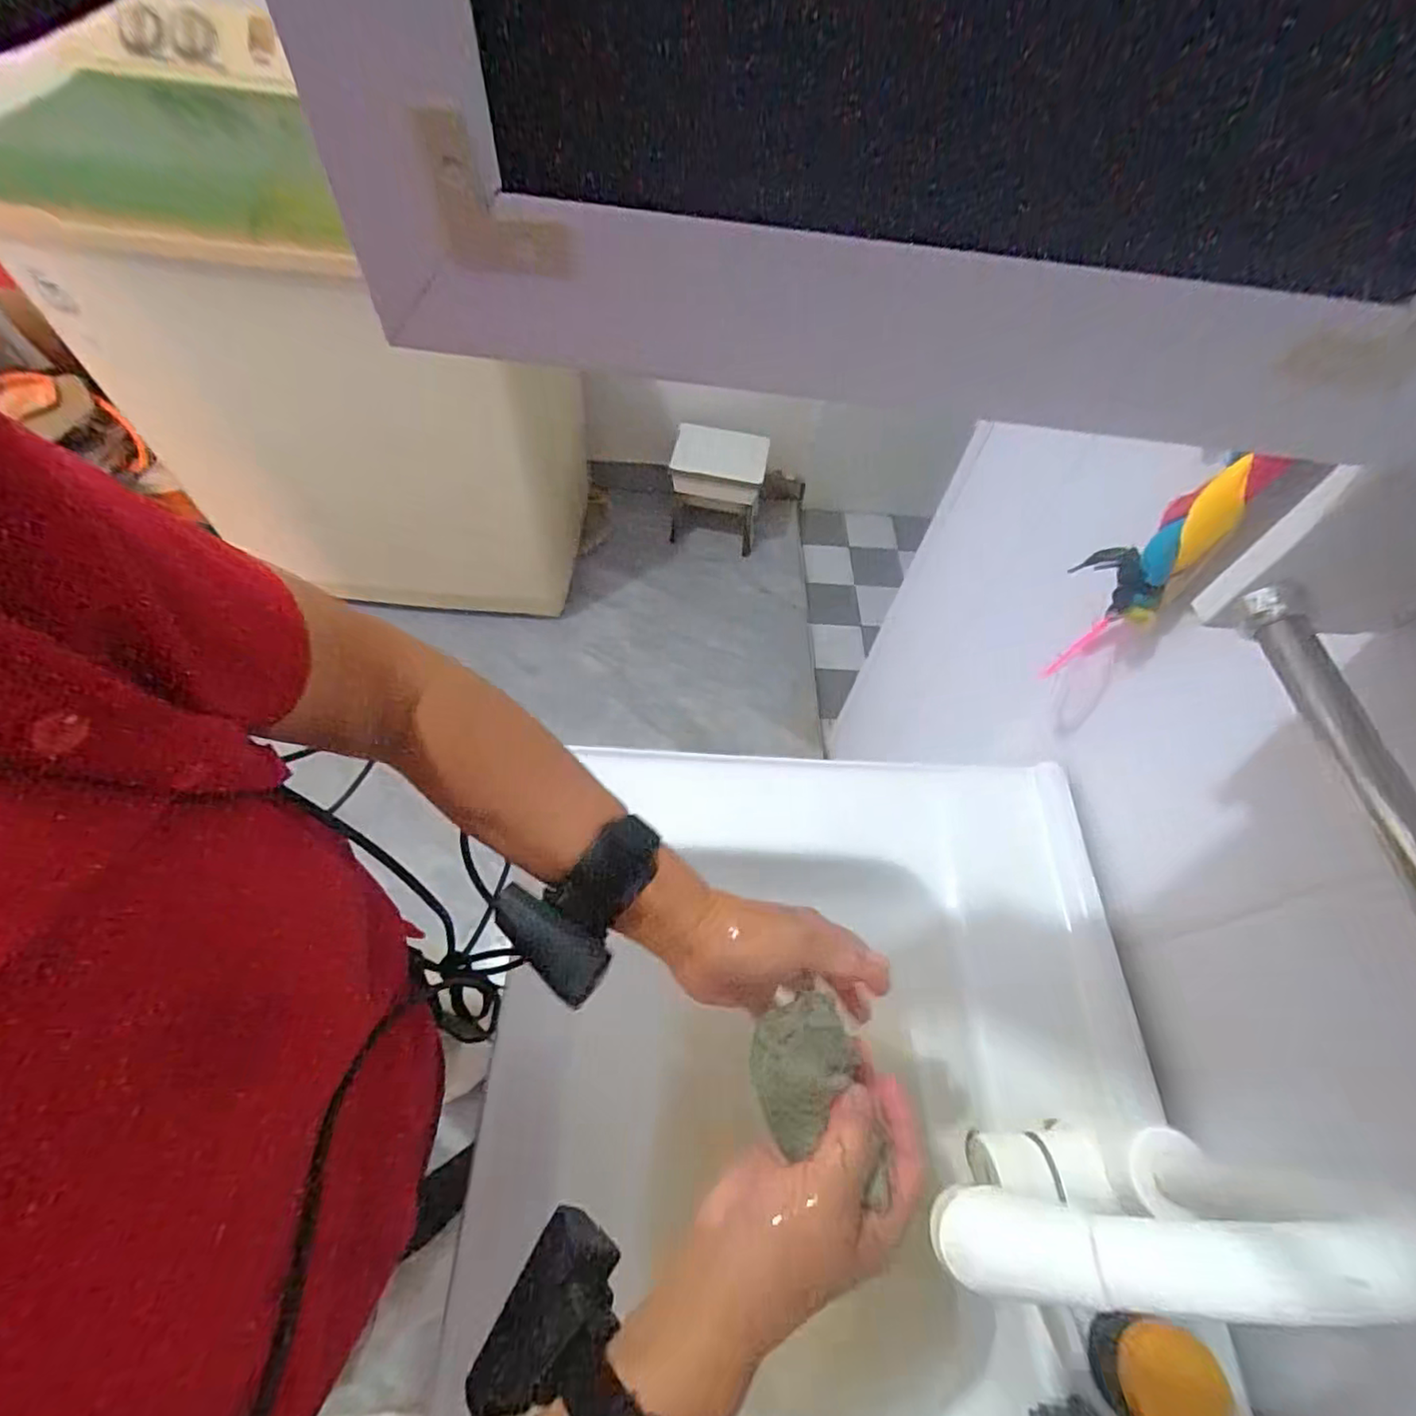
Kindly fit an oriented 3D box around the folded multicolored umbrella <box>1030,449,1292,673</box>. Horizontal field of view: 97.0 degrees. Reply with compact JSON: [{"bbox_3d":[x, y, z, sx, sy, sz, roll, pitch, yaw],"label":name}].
[{"bbox_3d":[0.316,-0.092,0.479,0.048,0.256,0.053,3,59,-2],"label":"folded multicolored umbrella"}]

